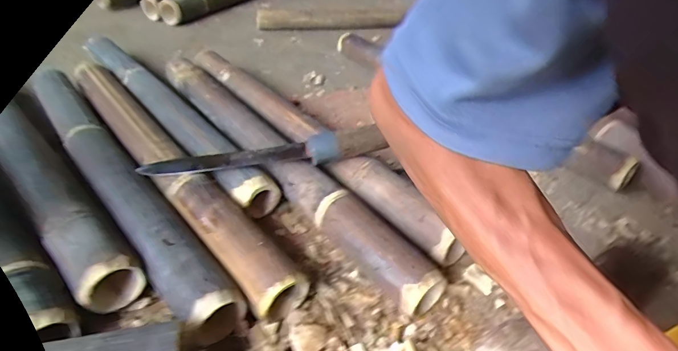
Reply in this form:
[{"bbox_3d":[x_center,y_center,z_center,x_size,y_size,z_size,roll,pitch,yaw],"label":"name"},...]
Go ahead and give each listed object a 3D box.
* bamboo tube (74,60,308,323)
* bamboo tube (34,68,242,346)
[{"bbox_3d":[-0.274,-0.043,0.629,0.064,0.052,0.678,-26,47,-33],"label":"bamboo tube"},{"bbox_3d":[-0.331,-0.026,0.600,0.060,0.049,0.682,-26,47,-32],"label":"bamboo tube"}]

